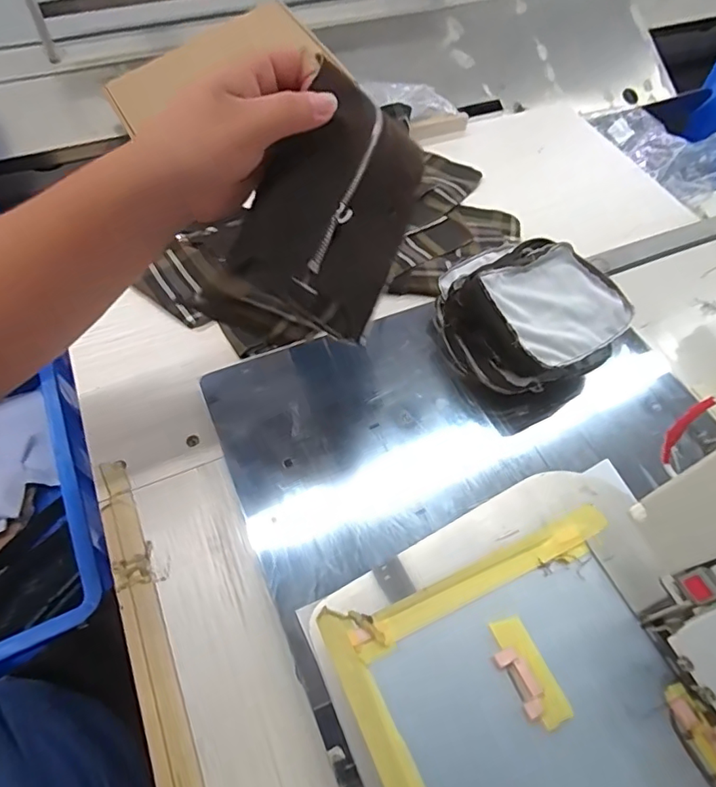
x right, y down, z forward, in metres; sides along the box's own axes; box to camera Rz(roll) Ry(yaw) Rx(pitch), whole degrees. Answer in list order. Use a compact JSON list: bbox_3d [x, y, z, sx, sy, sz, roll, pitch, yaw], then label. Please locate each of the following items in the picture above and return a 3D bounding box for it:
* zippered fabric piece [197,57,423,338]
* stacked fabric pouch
[{"bbox_3d":[-0.019,-0.120,0.355,0.108,0.035,0.168,22,94,-18],"label":"zippered fabric piece"},{"bbox_3d":[0.174,-0.073,0.521,0.150,0.095,0.138,-23,63,-16],"label":"stacked fabric pouch"}]

